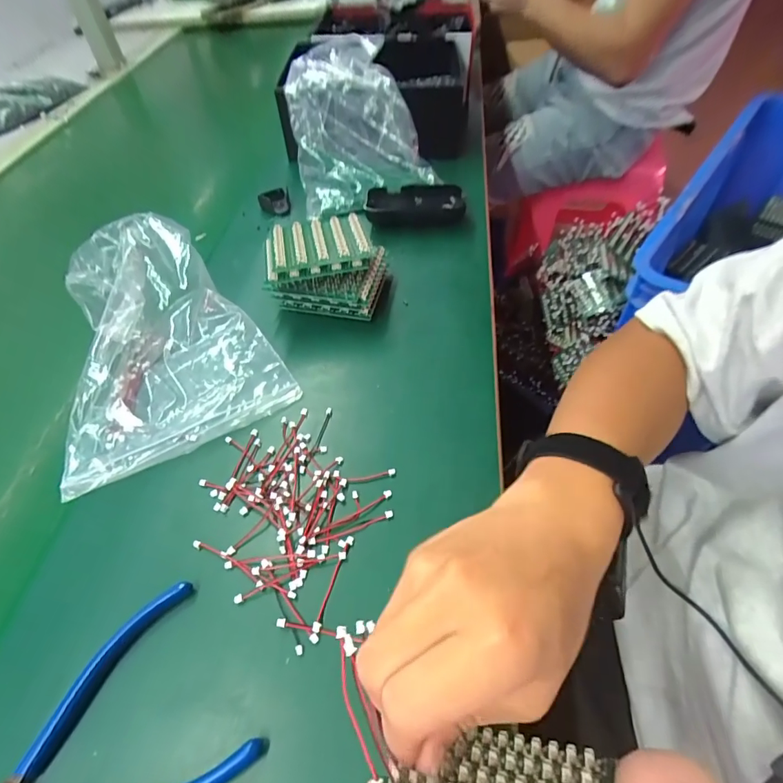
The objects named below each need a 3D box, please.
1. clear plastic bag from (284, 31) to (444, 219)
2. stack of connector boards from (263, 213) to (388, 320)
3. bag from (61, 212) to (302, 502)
[{"bbox_3d":[-0.051,-0.329,0.544,0.155,0.111,0.210,-17,54,-10],"label":"clear plastic bag"},{"bbox_3d":[-0.059,-0.117,0.421,0.106,0.060,0.095,-4,53,0],"label":"stack of connector boards"},{"bbox_3d":[-0.206,-0.054,0.369,0.174,0.063,0.225,-27,57,-17],"label":"bag"}]

